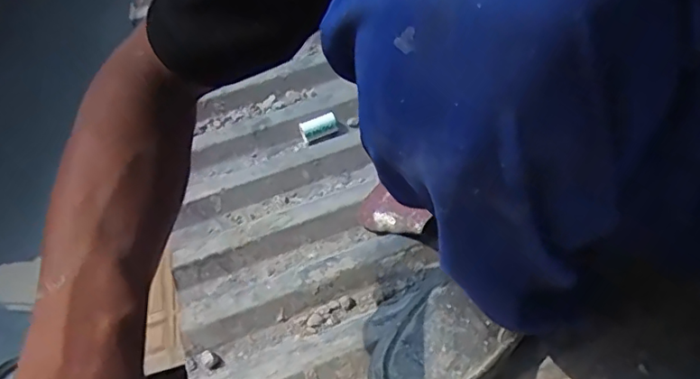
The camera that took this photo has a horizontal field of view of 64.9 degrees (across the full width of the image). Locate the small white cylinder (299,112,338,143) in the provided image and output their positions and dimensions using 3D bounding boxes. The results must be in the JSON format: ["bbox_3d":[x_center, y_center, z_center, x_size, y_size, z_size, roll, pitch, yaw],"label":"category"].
[{"bbox_3d":[-0.042,-0.084,0.735,0.048,0.018,0.030,-18,52,-15],"label":"small white cylinder"}]

